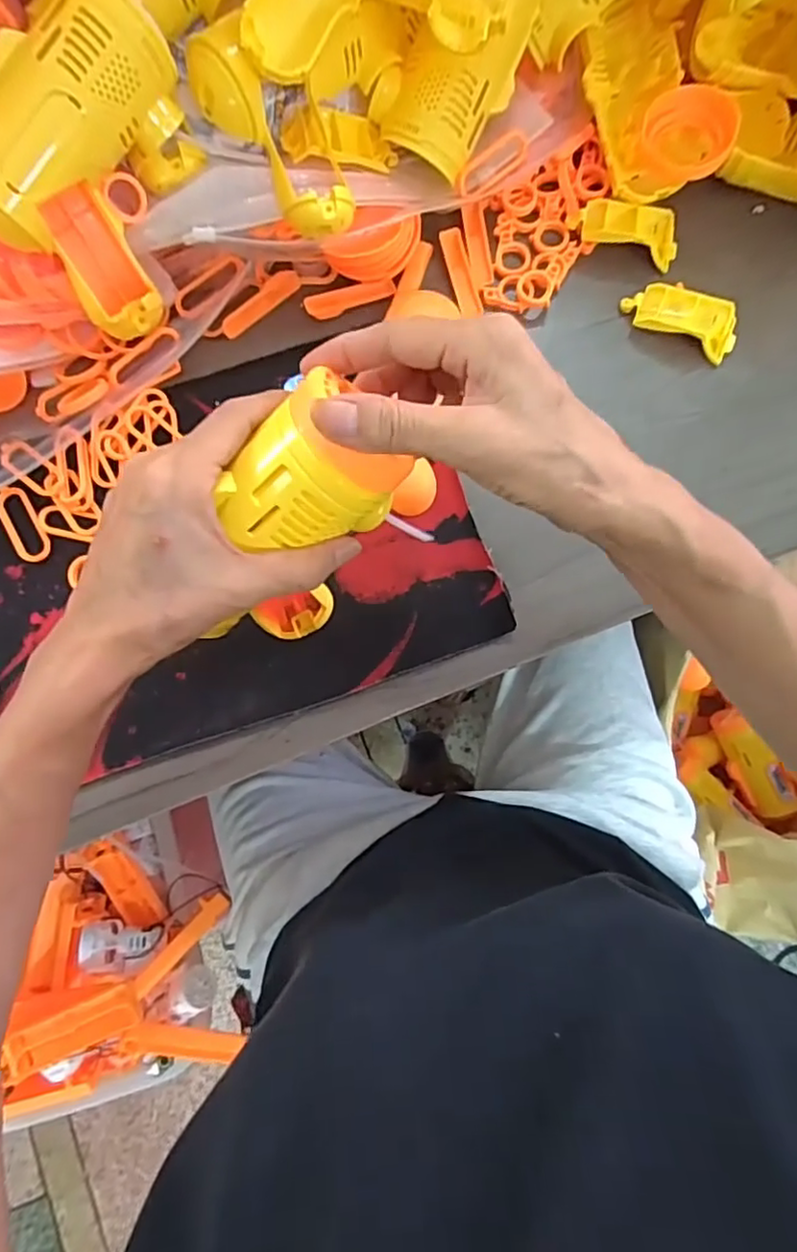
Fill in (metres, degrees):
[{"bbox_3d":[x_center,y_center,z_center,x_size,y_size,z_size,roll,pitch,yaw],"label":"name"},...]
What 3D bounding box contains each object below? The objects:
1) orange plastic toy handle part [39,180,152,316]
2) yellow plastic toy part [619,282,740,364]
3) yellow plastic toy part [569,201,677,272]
[{"bbox_3d":[-0.177,-0.220,0.365,0.030,0.061,0.008,-29,37,-3],"label":"orange plastic toy handle part"},{"bbox_3d":[0.189,-0.206,0.412,0.075,0.013,0.034,27,83,5],"label":"yellow plastic toy part"},{"bbox_3d":[0.154,-0.269,0.418,0.072,0.016,0.035,16,82,4],"label":"yellow plastic toy part"}]

